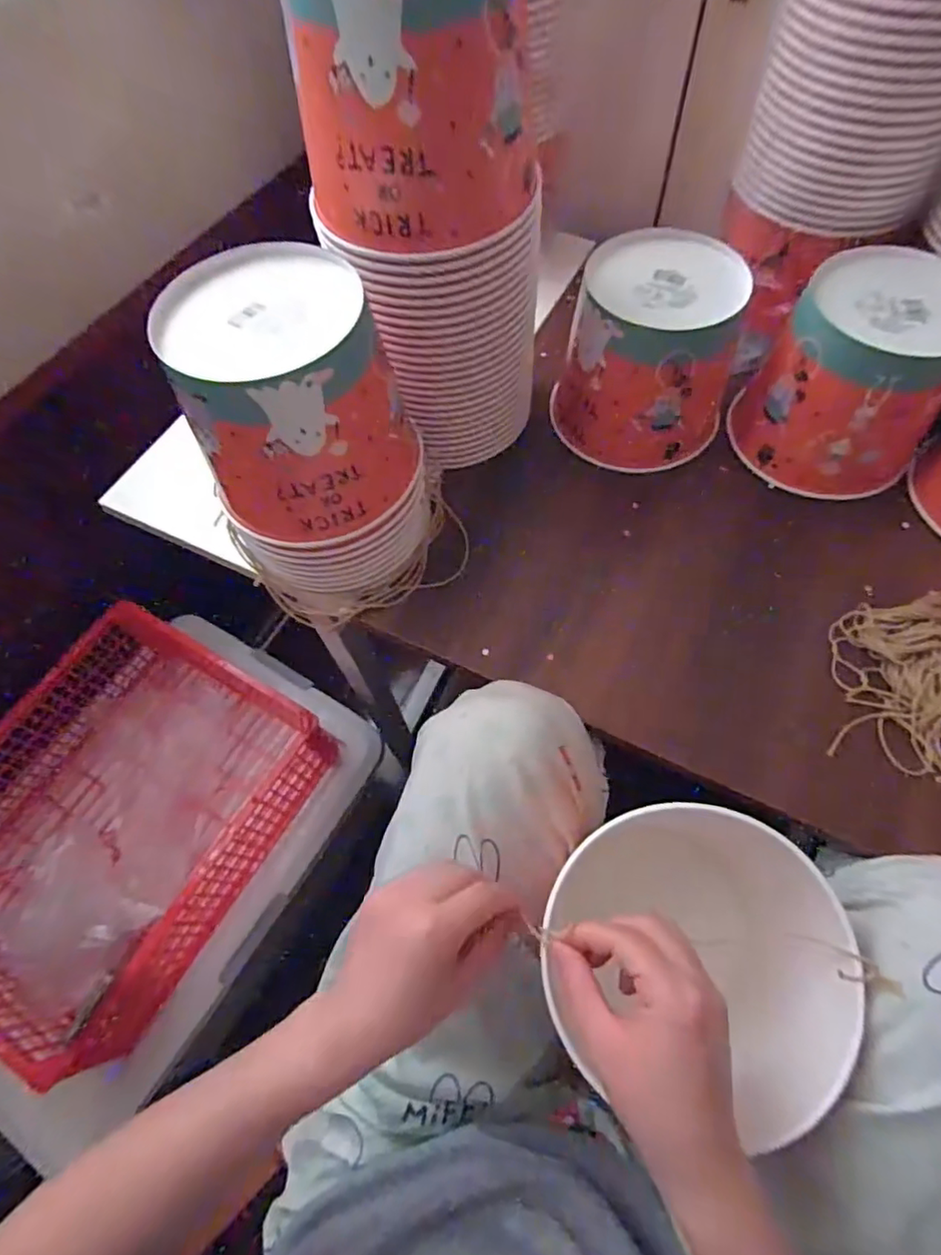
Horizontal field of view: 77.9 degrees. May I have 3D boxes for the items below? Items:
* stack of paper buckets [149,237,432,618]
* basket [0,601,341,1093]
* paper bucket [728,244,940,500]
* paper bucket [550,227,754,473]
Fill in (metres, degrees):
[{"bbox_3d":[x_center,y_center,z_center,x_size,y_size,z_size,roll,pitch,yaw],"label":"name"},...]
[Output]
[{"bbox_3d":[-0.119,-0.129,0.444,0.156,0.217,0.150,-26,65,-9],"label":"stack of paper buckets"},{"bbox_3d":[-0.481,0.256,0.791,0.400,0.140,0.491,27,68,16],"label":"basket"},{"bbox_3d":[0.324,-0.211,0.495,0.147,0.129,0.143,34,70,18],"label":"paper bucket"},{"bbox_3d":[0.157,-0.237,0.513,0.148,0.132,0.145,15,65,11],"label":"paper bucket"}]

